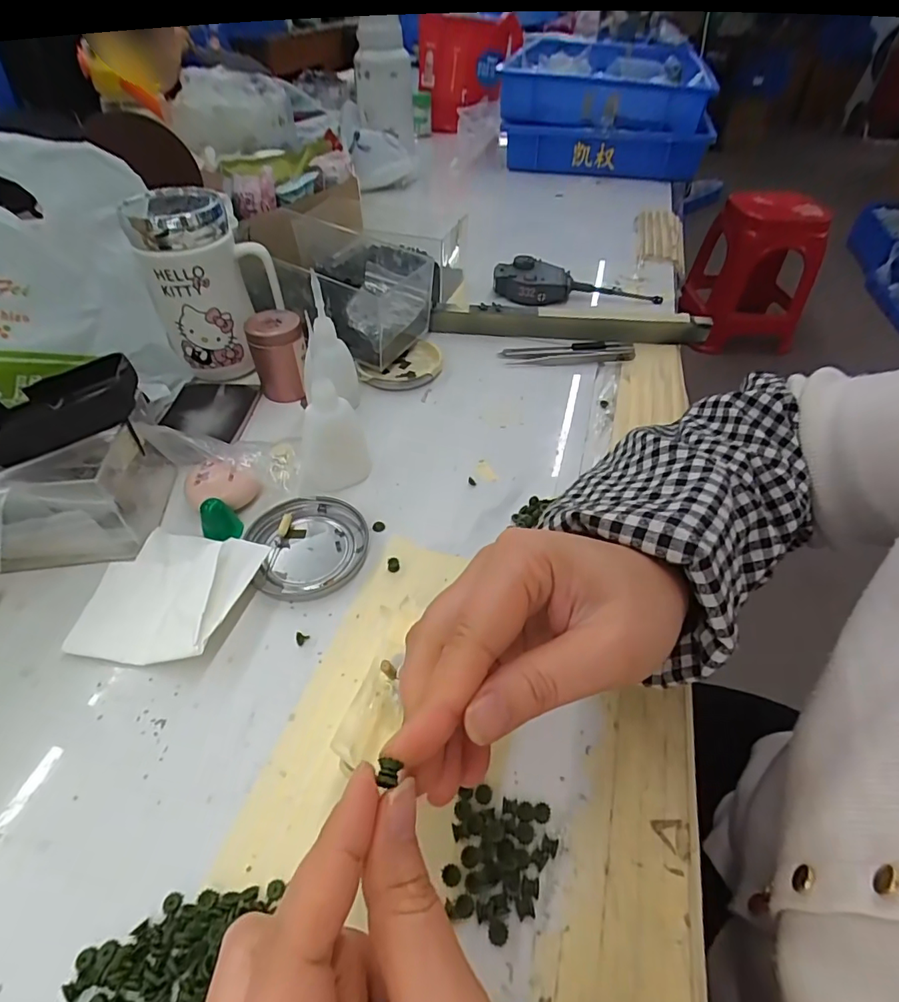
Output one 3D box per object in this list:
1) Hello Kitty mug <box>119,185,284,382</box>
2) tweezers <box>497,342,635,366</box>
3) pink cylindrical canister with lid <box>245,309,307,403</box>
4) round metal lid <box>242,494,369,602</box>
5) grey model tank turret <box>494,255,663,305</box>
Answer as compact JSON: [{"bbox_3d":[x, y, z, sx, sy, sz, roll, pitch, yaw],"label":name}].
[{"bbox_3d":[-0.197,-0.177,0.428,0.099,0.136,0.072,-20,51,-20],"label":"Hello Kitty mug"},{"bbox_3d":[0.117,-0.145,0.493,0.131,0.009,0.032,-2,47,-4],"label":"tweezers"},{"bbox_3d":[-0.144,-0.123,0.429,0.044,0.062,0.041,-12,49,-13],"label":"pink cylindrical canister with lid"},{"bbox_3d":[-0.091,0.029,0.329,0.073,0.012,0.072,1,47,-1],"label":"round metal lid"},{"bbox_3d":[0.143,-0.243,0.565,0.184,0.033,0.044,6,47,4],"label":"grey model tank turret"}]

